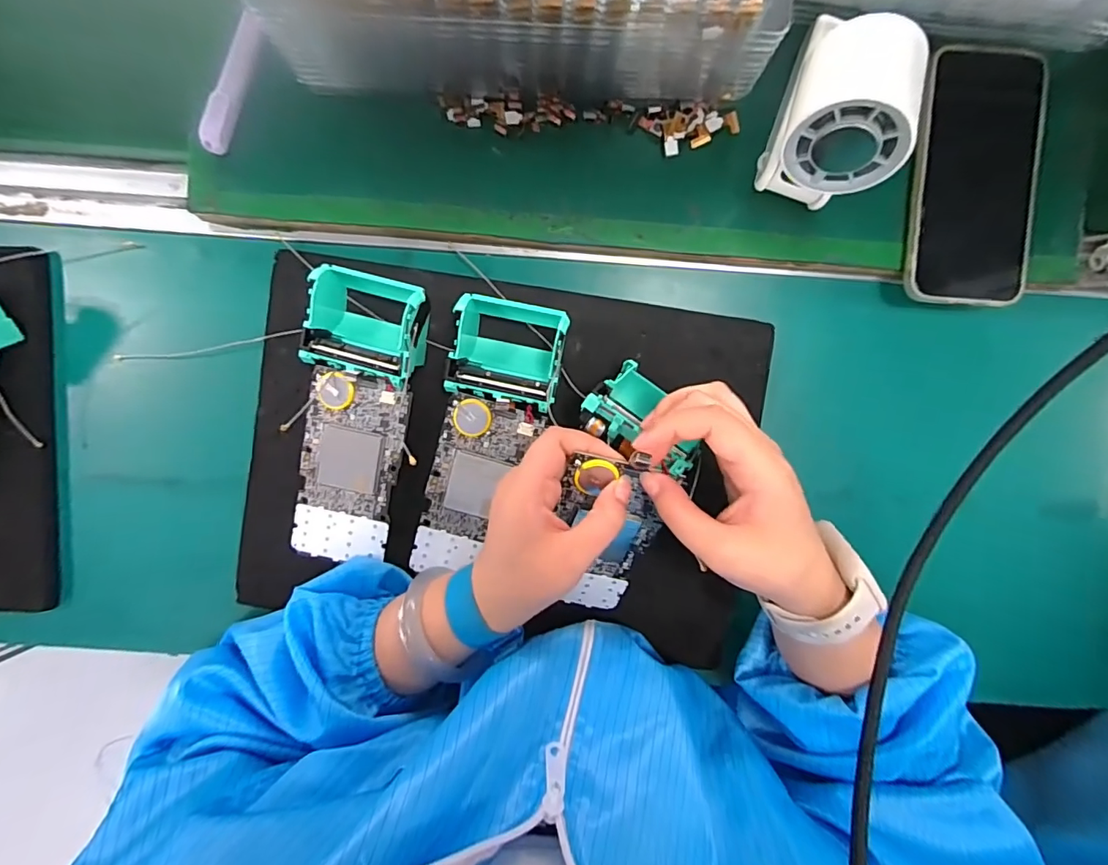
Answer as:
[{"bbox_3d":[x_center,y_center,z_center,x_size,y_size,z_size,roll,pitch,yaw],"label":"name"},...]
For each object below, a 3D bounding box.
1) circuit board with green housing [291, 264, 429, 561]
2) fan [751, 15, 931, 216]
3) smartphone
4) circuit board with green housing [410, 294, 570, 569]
[{"bbox_3d":[-0.132,-0.005,0.313,0.067,0.032,0.187,13,94,-1],"label":"circuit board with green housing"},{"bbox_3d":[0.158,-0.176,0.281,0.066,0.087,0.067,19,92,1],"label":"fan"},{"bbox_3d":[0.274,-0.165,0.318,0.077,0.008,0.159,4,94,-1],"label":"smartphone"},{"bbox_3d":[-0.044,0.007,0.314,0.068,0.034,0.181,13,94,-1],"label":"circuit board with green housing"}]

